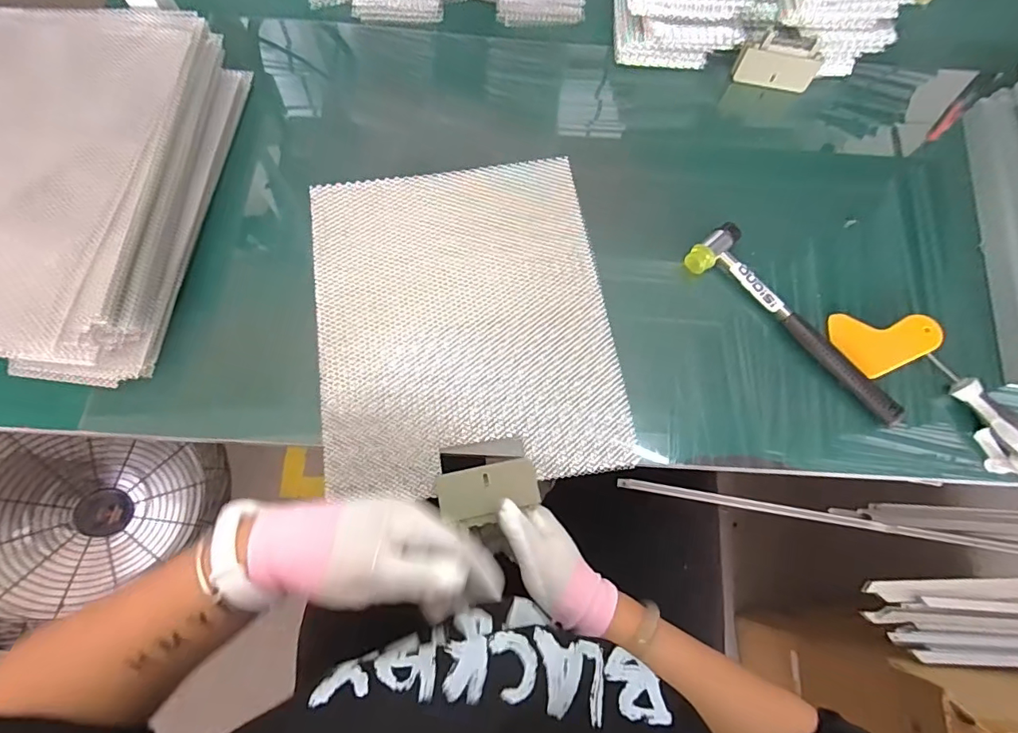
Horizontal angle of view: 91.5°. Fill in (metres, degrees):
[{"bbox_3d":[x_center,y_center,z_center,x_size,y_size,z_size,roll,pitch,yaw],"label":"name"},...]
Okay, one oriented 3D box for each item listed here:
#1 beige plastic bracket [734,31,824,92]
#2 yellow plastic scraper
[{"bbox_3d":[0.307,-0.346,0.565,0.087,0.051,0.018,10,72,1],"label":"beige plastic bracket"},{"bbox_3d":[0.369,-0.021,0.483,0.097,0.009,0.065,2,69,8],"label":"yellow plastic scraper"}]

